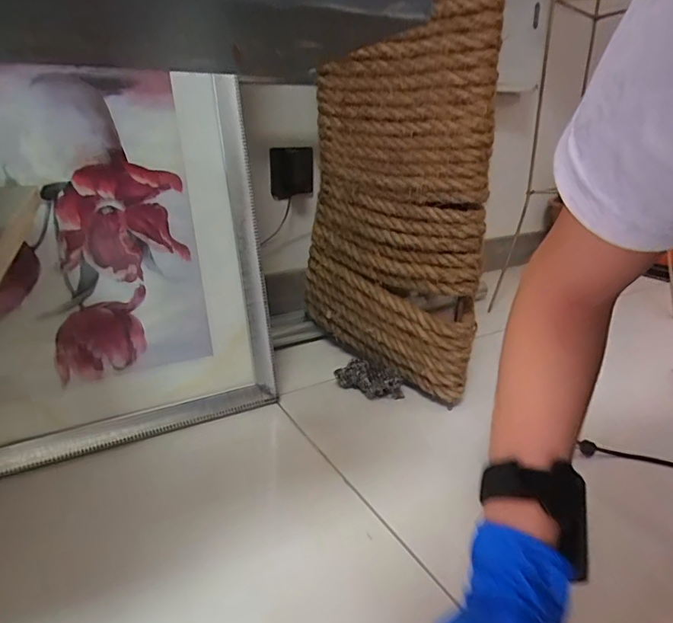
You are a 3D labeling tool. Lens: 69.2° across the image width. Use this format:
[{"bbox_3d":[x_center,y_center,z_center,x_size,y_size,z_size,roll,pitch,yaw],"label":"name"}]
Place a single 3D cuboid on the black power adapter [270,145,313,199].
[{"bbox_3d":[-0.089,-0.267,0.939,0.100,0.095,0.025,-17,40,-35],"label":"black power adapter"}]

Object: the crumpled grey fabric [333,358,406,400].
[{"bbox_3d":[0.046,0.100,0.704,0.098,0.037,0.054,2,20,10],"label":"crumpled grey fabric"}]

